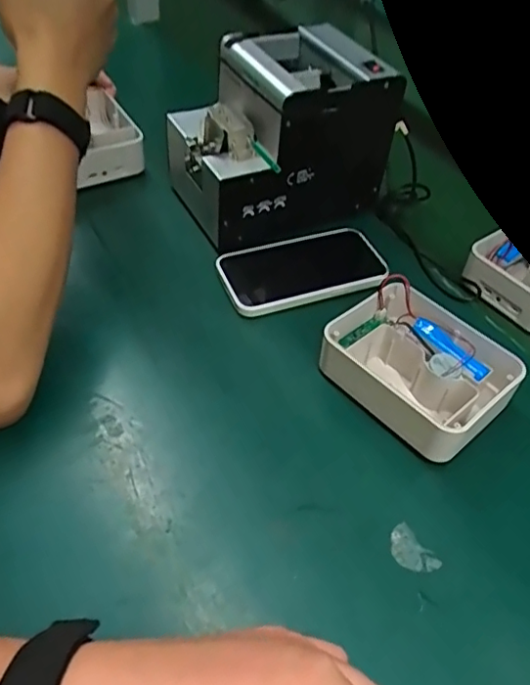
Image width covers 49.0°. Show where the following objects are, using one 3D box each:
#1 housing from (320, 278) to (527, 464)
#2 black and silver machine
[{"bbox_3d":[0.115,0.019,0.446,0.105,0.043,0.131,-31,57,-29],"label":"housing"},{"bbox_3d":[0.013,-0.194,0.559,0.184,0.151,0.131,-17,51,-19],"label":"black and silver machine"}]

